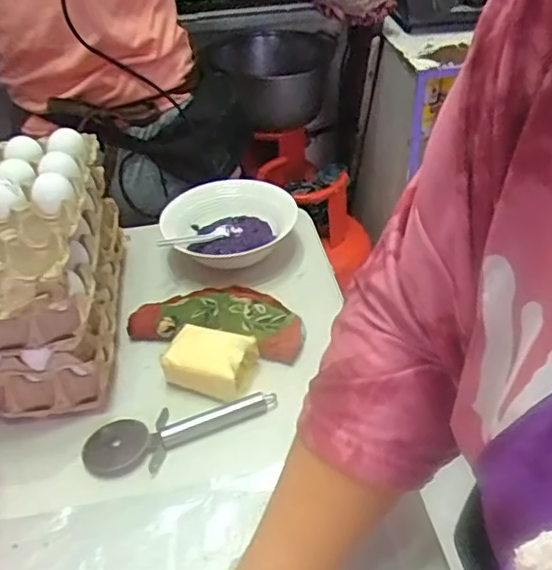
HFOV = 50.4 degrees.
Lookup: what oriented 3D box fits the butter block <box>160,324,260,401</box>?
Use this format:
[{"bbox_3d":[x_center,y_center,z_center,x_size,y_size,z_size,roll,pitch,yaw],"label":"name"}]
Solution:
[{"bbox_3d":[-0.065,0.079,0.603,0.082,0.051,0.062,10,40,18],"label":"butter block"}]

